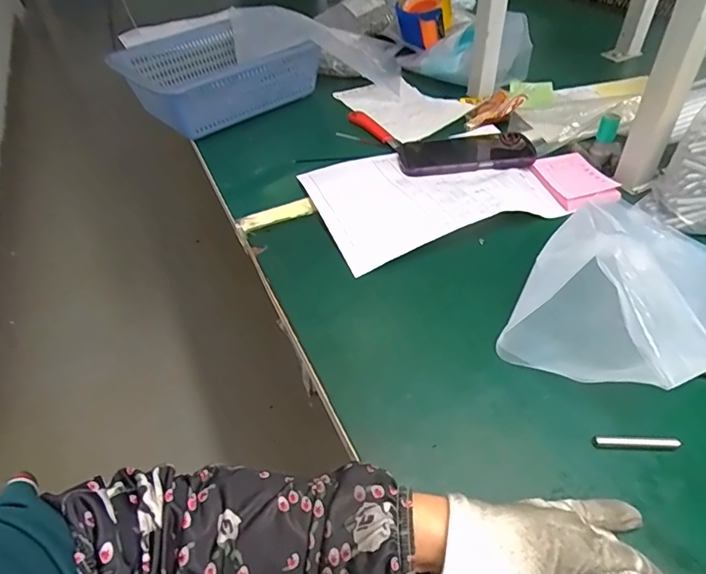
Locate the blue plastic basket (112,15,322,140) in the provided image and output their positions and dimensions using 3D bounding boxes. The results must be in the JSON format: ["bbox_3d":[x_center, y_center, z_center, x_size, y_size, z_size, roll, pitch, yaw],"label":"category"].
[{"bbox_3d":[-0.224,-0.332,0.790,0.266,0.092,0.224,-35,53,-28],"label":"blue plastic basket"}]

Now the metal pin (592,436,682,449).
[{"bbox_3d":[0.206,0.113,0.355,0.060,0.004,0.008,-1,44,5],"label":"metal pin"}]

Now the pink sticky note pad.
[{"bbox_3d":[0.269,-0.130,0.591,0.072,0.012,0.101,-11,44,-5],"label":"pink sticky note pad"}]

